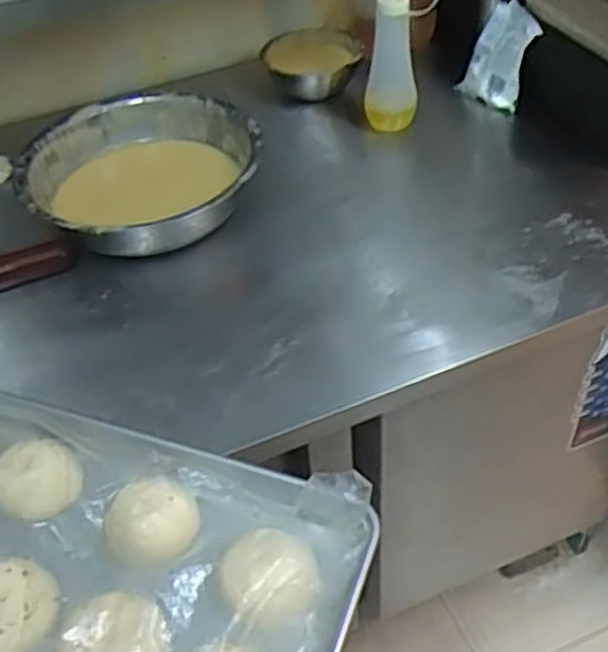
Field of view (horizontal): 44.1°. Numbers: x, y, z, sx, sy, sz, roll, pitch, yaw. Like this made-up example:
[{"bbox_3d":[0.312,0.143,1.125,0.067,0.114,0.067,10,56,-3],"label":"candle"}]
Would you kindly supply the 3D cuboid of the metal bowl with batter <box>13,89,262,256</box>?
[{"bbox_3d":[-0.224,-0.205,1.055,0.316,0.089,0.324,-3,45,3],"label":"metal bowl with batter"}]

